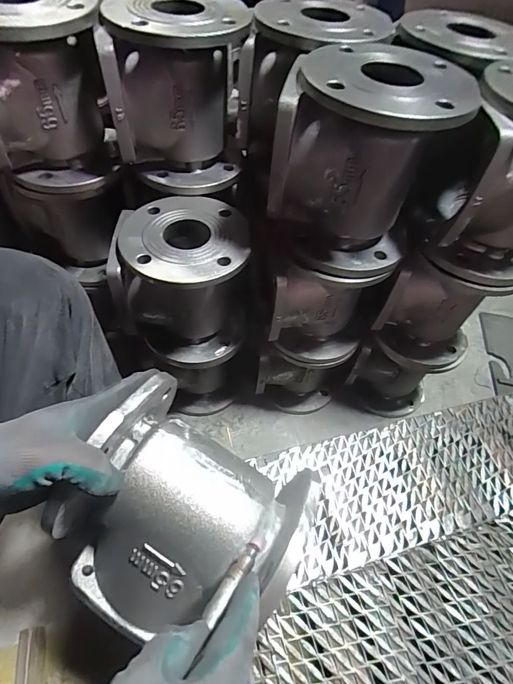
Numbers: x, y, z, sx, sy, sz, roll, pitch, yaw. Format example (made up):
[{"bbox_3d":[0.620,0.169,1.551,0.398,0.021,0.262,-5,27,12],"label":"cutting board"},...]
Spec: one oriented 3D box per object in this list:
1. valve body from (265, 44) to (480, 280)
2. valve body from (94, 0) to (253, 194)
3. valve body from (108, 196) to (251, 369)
[{"bbox_3d":[0.116,-0.216,0.465,0.176,0.191,0.183,12,54,3],"label":"valve body"},{"bbox_3d":[-0.102,-0.331,0.516,0.168,0.191,0.145,-2,55,-7],"label":"valve body"},{"bbox_3d":[-0.109,-0.089,0.594,0.184,0.199,0.172,5,54,-2],"label":"valve body"}]

